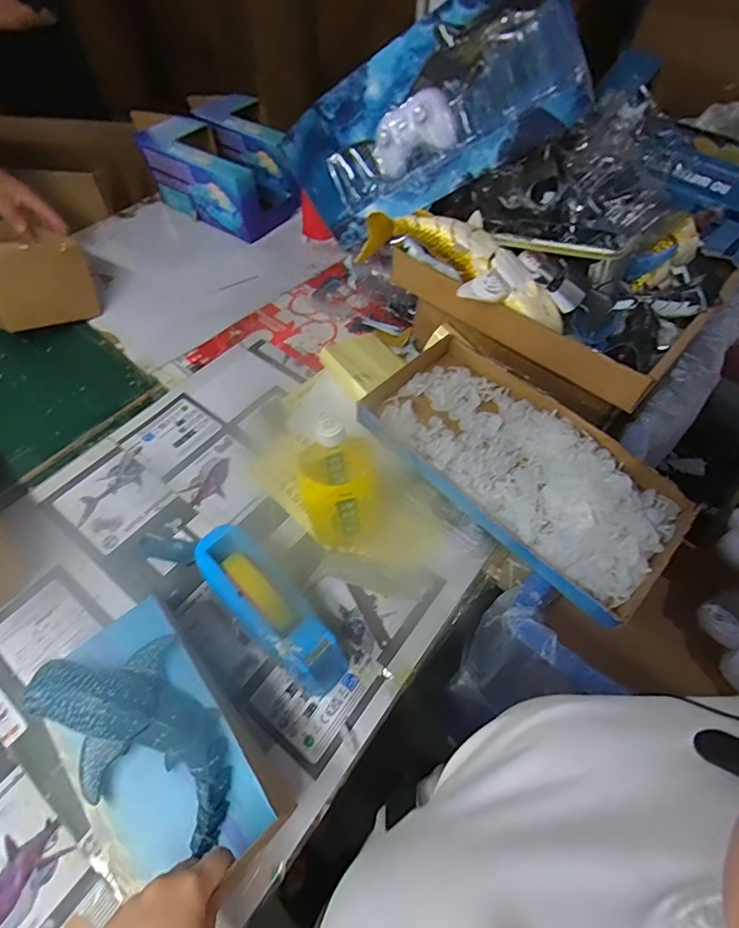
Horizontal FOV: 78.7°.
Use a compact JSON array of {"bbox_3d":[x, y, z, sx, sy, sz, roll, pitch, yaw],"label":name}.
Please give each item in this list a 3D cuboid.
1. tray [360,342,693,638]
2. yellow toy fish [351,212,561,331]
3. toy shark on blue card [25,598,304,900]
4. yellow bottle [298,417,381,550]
[{"bbox_3d":[0.174,-0.006,0.541,0.375,0.037,0.199,38,62,22],"label":"tray"},{"bbox_3d":[0.125,-0.251,0.563,0.261,0.064,0.105,32,62,18],"label":"yellow toy fish"},{"bbox_3d":[-0.223,0.265,0.444,0.140,0.071,0.279,-37,64,-24],"label":"toy shark on blue card"},{"bbox_3d":[-0.038,0.020,0.550,0.092,0.201,0.102,2,55,-1],"label":"yellow bottle"}]

